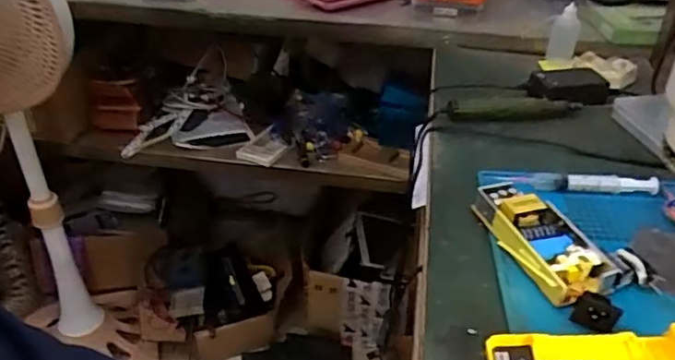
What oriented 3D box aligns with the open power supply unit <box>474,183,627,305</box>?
[{"bbox_3d":[0.172,0.049,0.528,0.068,0.027,0.133,-11,36,-19],"label":"open power supply unit"}]

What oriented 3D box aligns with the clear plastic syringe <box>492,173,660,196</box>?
[{"bbox_3d":[0.238,0.005,0.605,0.155,0.019,0.019,3,34,2],"label":"clear plastic syringe"}]

